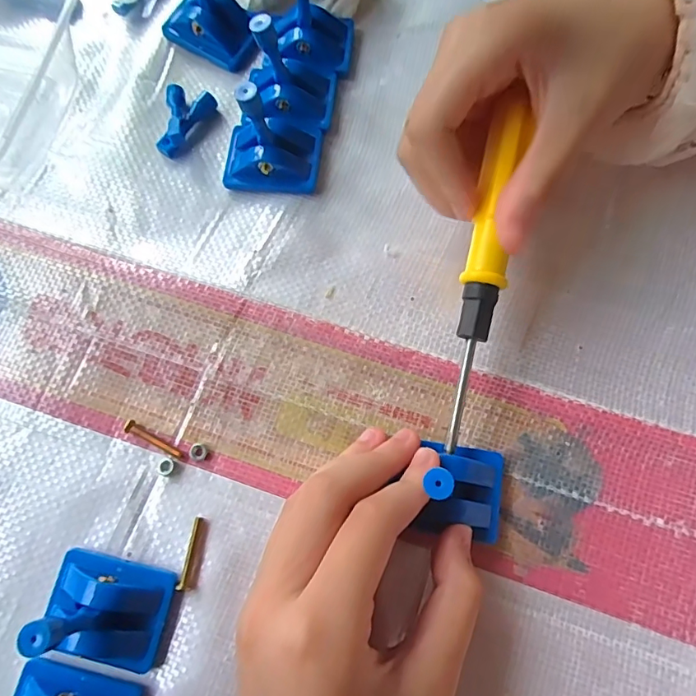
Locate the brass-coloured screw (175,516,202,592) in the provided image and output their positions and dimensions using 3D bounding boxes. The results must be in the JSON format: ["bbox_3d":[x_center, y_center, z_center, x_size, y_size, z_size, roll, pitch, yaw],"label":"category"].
[{"bbox_3d":[-0.060,0.079,0.188,0.004,0.005,0.026,10,75,4],"label":"brass-coloured screw"}]

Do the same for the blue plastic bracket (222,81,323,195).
[{"bbox_3d":[-0.035,-0.095,0.216,0.042,0.046,0.032,6,75,3],"label":"blue plastic bracket"}]

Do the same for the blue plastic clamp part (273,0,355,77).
[{"bbox_3d":[-0.017,-0.158,0.233,0.039,0.045,0.033,-5,74,0],"label":"blue plastic clamp part"}]

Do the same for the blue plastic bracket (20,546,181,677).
[{"bbox_3d":[-0.090,0.091,0.165,0.044,0.045,0.032,15,75,6],"label":"blue plastic bracket"}]

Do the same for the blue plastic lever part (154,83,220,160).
[{"bbox_3d":[-0.079,-0.111,0.234,0.015,0.020,0.035,19,76,7],"label":"blue plastic lever part"}]

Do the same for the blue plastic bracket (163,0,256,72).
[{"bbox_3d":[-0.072,-0.171,0.237,0.051,0.045,0.030,34,78,10],"label":"blue plastic bracket"}]

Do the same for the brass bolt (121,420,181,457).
[{"bbox_3d":[-0.081,0.038,0.202,0.028,0.004,0.005,29,77,9],"label":"brass bolt"}]

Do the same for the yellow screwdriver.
[{"bbox_3d":[0.053,-0.030,0.188,0.014,0.011,0.135,10,88,4],"label":"yellow screwdriver"}]

